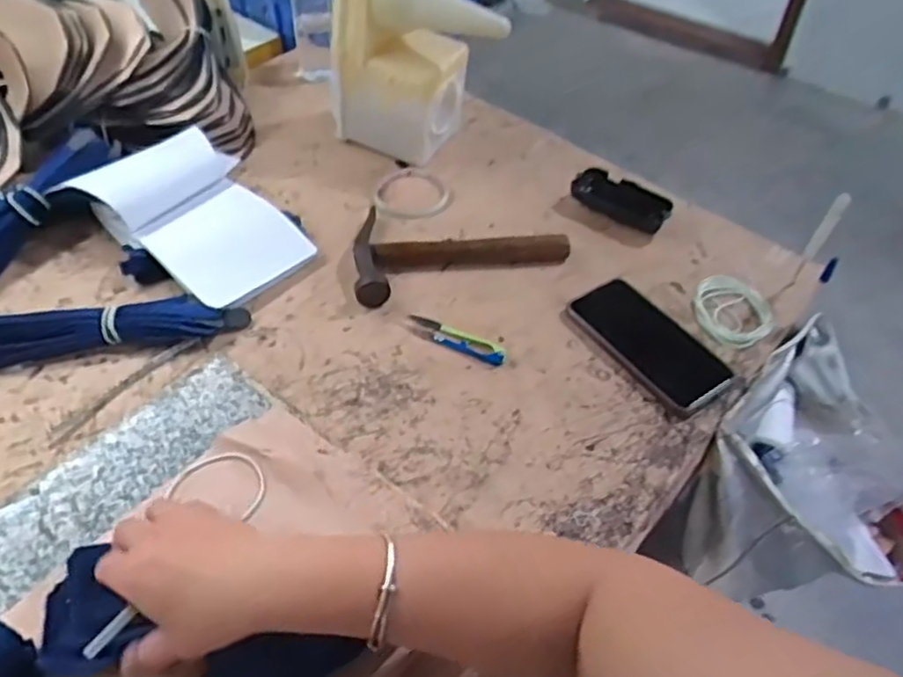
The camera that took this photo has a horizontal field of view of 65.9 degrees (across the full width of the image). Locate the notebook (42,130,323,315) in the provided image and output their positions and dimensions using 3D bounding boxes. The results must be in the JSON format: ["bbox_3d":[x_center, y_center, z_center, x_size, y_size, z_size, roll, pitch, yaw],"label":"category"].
[{"bbox_3d":[-0.248,-0.124,0.701,0.208,0.069,0.152,29,54,19],"label":"notebook"}]

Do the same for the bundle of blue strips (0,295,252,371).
[{"bbox_3d":[-0.300,-0.010,0.625,0.220,0.031,0.039,-9,51,-11],"label":"bundle of blue strips"}]

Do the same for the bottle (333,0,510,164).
[{"bbox_3d":[-0.036,-0.306,0.779,0.181,0.195,0.092,20,51,15],"label":"bottle"}]

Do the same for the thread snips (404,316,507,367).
[{"bbox_3d":[0.003,0.000,0.652,0.101,0.009,0.023,24,52,16],"label":"thread snips"}]

